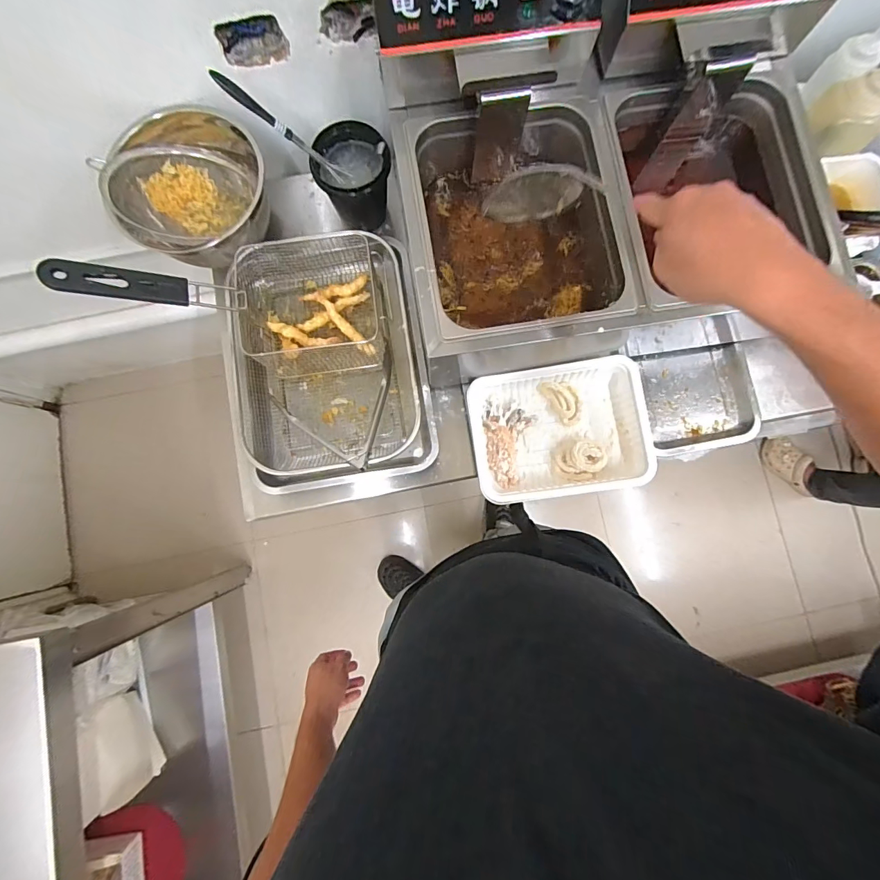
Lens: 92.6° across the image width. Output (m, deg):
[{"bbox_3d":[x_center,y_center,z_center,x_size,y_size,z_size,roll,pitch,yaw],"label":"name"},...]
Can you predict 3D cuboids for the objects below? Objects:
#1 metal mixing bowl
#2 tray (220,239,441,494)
[{"bbox_3d":[-0.370,-0.372,0.641,0.215,0.114,0.183,-13,83,-2],"label":"metal mixing bowl"},{"bbox_3d":[-0.176,-0.131,0.680,0.288,0.083,0.388,-10,83,-2],"label":"tray"}]

